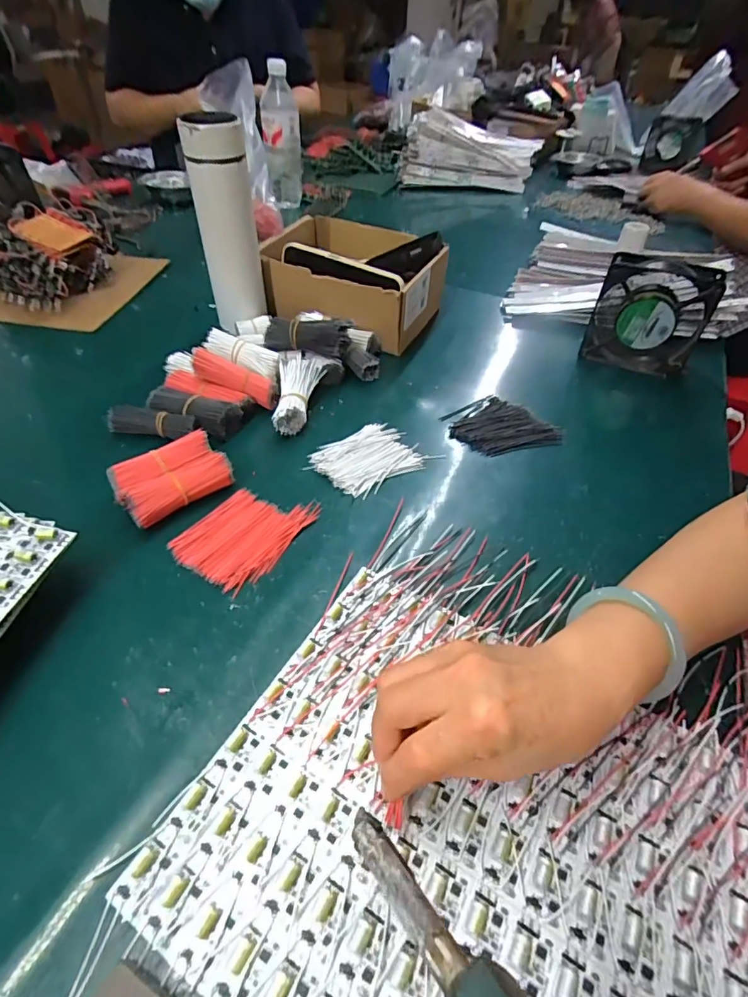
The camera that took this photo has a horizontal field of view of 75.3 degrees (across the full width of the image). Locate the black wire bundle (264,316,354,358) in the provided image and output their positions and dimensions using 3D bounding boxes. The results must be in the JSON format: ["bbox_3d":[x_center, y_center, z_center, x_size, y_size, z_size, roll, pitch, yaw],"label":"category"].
[{"bbox_3d":[-0.075,-0.187,0.546,0.095,0.036,0.026,8,46,3],"label":"black wire bundle"}]

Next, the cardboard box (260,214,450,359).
[{"bbox_3d":[-0.030,-0.288,0.646,0.222,0.096,0.148,26,49,19],"label":"cardboard box"}]

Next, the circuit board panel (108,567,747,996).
[{"bbox_3d":[0.053,0.181,0.265,0.287,0.009,0.242,24,49,19],"label":"circuit board panel"}]

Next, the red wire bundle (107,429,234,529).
[{"bbox_3d":[-0.176,-0.018,0.425,0.090,0.032,0.062,-28,53,-27],"label":"red wire bundle"}]

